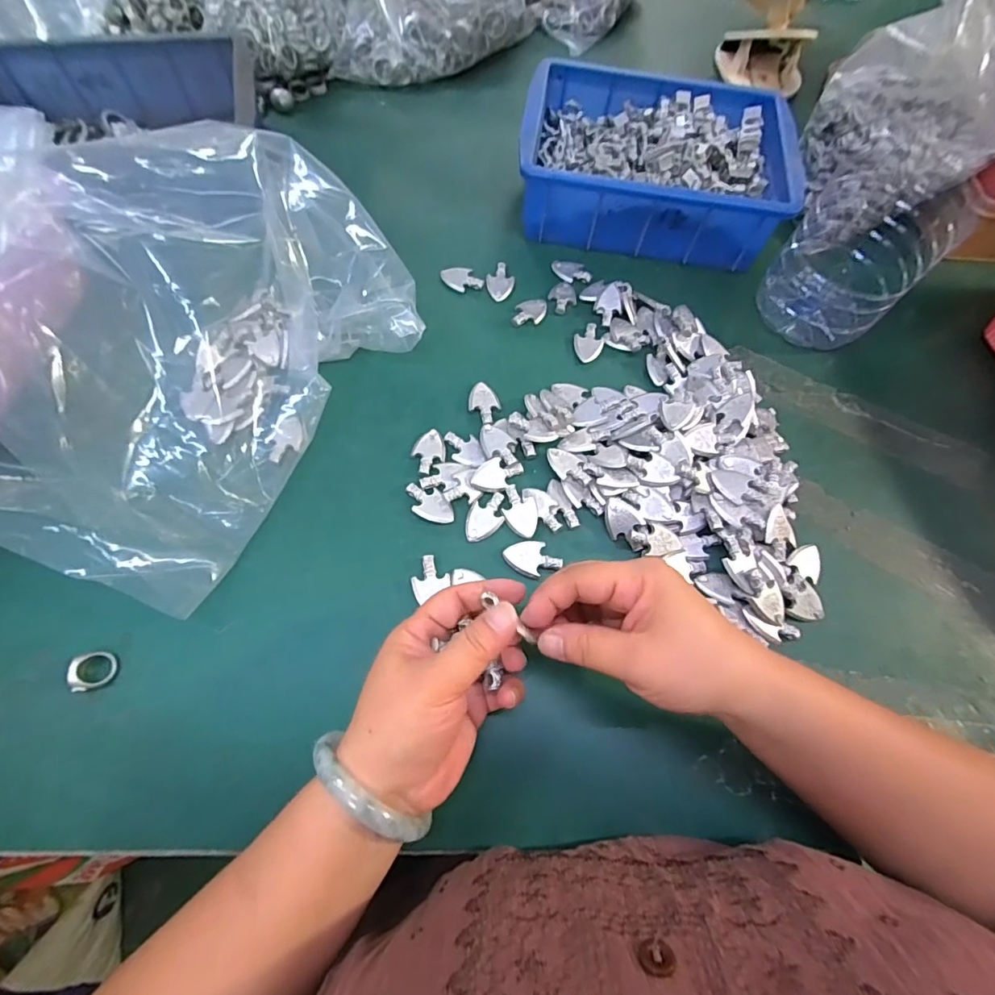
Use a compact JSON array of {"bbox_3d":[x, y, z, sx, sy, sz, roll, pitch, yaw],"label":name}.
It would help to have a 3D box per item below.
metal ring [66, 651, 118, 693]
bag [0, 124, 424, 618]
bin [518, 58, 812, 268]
[{"bbox_3d":[-0.241,0.102,0.286,0.022,0.013,0.018,-24,70,-14],"label":"metal ring"},{"bbox_3d":[-0.211,-0.115,0.327,0.210,0.138,0.324,30,67,8],"label":"bag"},{"bbox_3d":[0.148,-0.321,0.468,0.245,0.072,0.173,10,66,1],"label":"bin"}]

